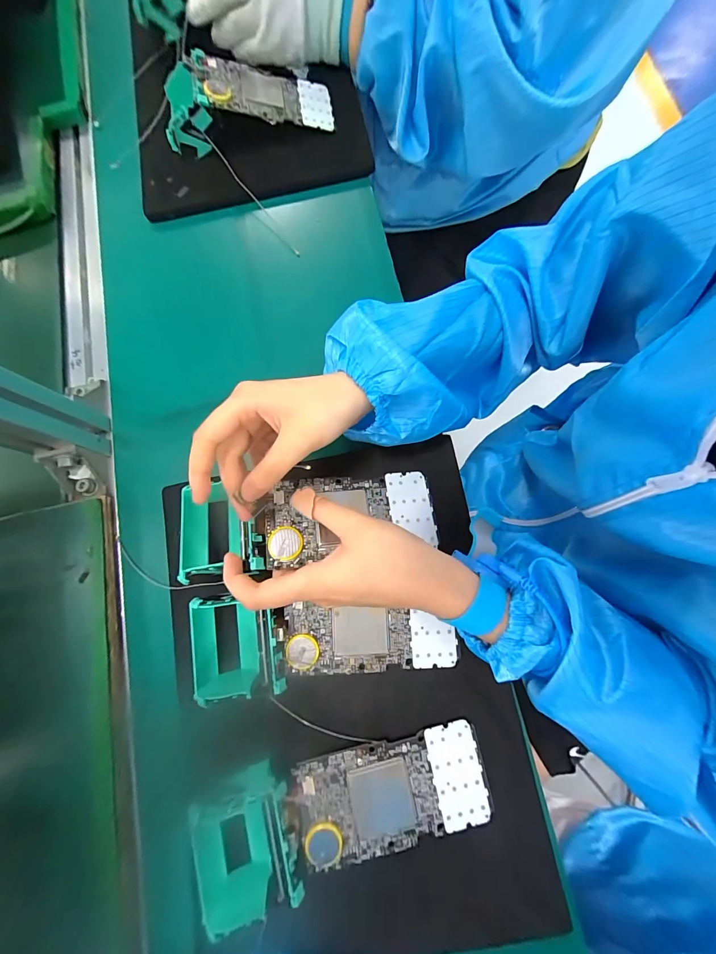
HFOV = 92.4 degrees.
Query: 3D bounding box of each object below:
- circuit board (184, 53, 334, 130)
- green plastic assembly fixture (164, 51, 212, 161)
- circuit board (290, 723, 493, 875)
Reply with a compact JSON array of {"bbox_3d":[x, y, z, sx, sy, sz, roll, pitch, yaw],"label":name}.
[{"bbox_3d":[-0.093,-0.388,0.347,0.134,0.006,0.056,-4,84,-16],"label":"circuit board"},{"bbox_3d":[-0.171,-0.374,0.349,0.052,0.058,0.062,-6,75,3],"label":"green plastic assembly fixture"},{"bbox_3d":[0.025,0.218,0.237,0.128,0.011,0.064,-11,77,-1],"label":"circuit board"}]

